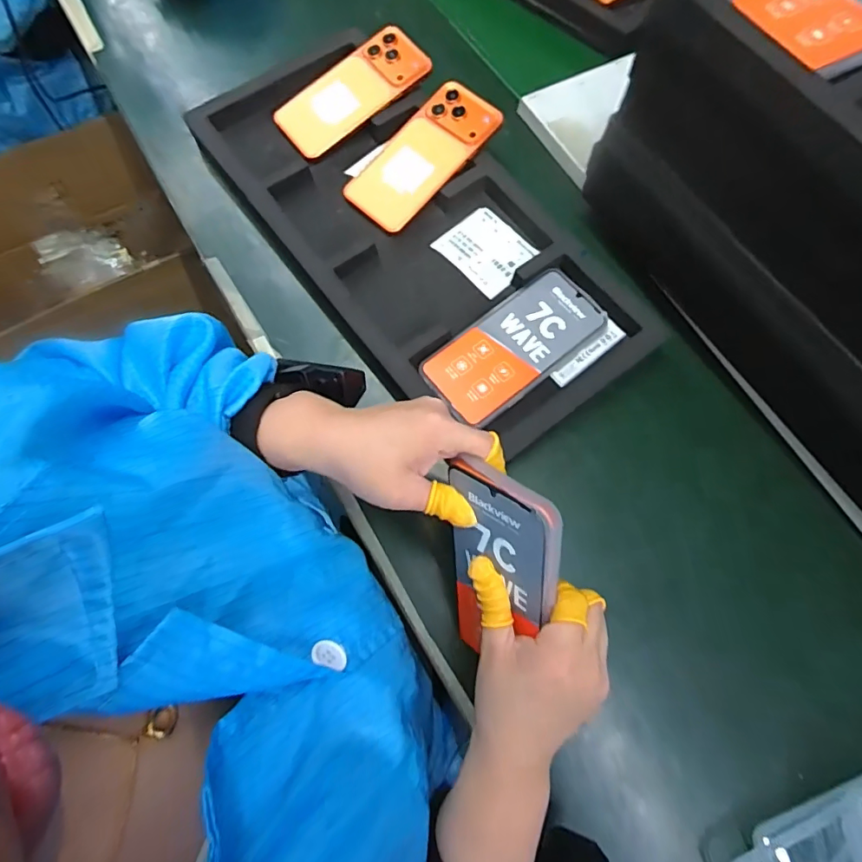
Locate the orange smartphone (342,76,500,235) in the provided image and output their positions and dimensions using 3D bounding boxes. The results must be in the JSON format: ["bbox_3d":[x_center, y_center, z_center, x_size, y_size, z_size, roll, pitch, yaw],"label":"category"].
[{"bbox_3d":[-0.008,-0.275,0.483,0.080,0.012,0.164,43,88,11],"label":"orange smartphone"}]

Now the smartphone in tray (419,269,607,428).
[{"bbox_3d":[0.074,-0.077,0.430,0.162,0.011,0.077,-38,77,-13],"label":"smartphone in tray"}]

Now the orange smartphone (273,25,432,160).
[{"bbox_3d":[-0.082,-0.357,0.511,0.167,0.011,0.080,-35,76,1],"label":"orange smartphone"}]

